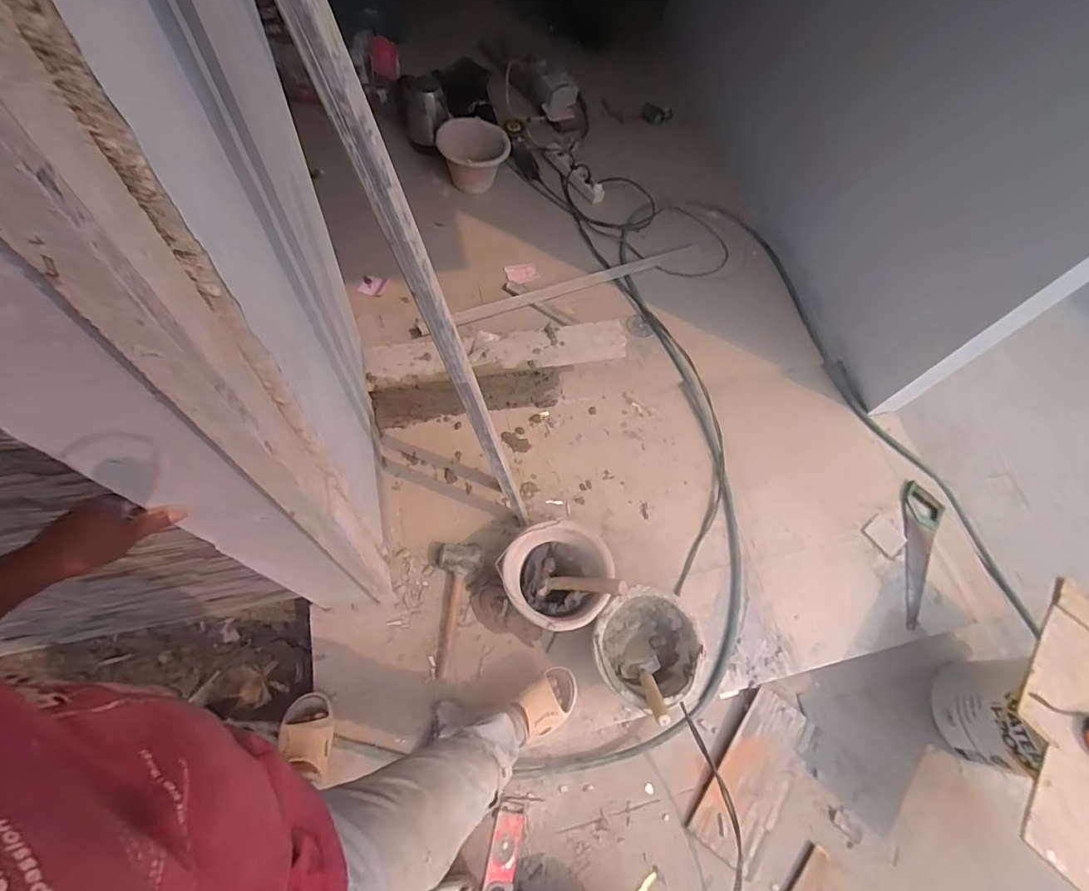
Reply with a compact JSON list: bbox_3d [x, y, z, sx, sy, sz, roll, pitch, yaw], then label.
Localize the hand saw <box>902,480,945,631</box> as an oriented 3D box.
[{"bbox_3d":[1.086,0.307,1.483,0.134,0.039,0.447,30,64,8],"label":"hand saw"}]

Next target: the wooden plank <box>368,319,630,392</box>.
[{"bbox_3d":[-0.117,-0.255,1.395,0.710,0.052,0.131,-9,61,-8],"label":"wooden plank"}]

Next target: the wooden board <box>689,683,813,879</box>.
[{"bbox_3d":[0.521,0.820,1.248,0.185,0.025,0.386,40,68,6],"label":"wooden board"}]

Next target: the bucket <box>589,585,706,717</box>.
[{"bbox_3d":[0.229,0.486,1.196,0.239,0.182,0.246,3,63,-6],"label":"bucket"}]

